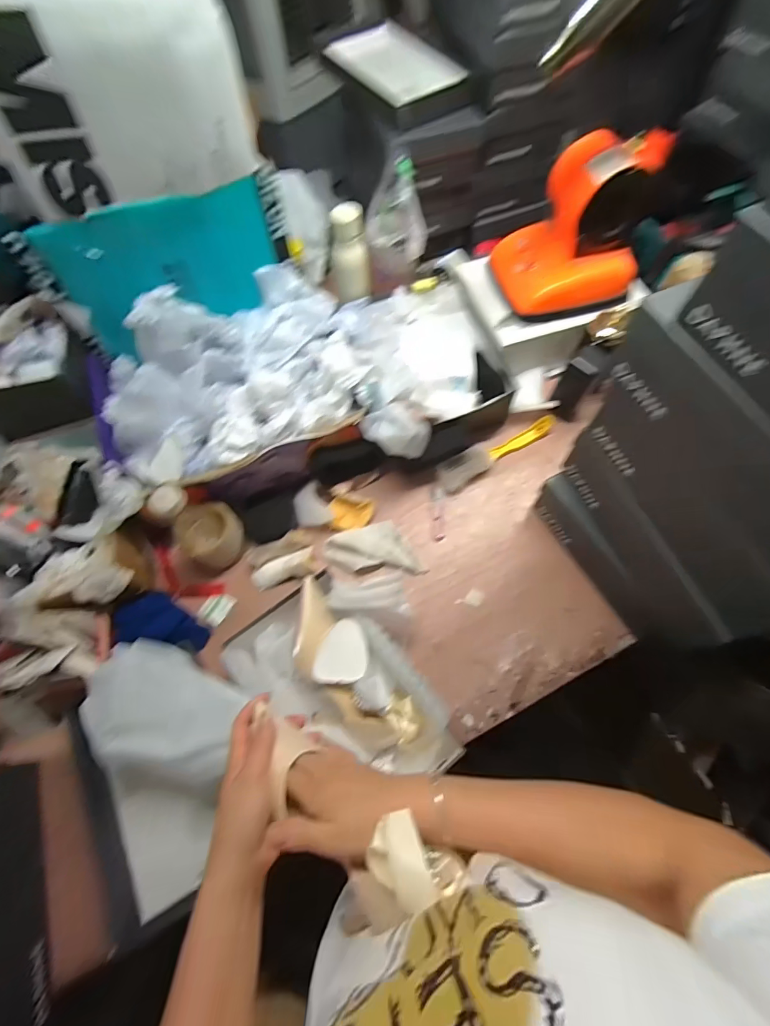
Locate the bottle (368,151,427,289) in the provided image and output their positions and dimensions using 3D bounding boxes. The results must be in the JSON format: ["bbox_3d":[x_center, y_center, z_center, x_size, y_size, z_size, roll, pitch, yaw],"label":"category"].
[{"bbox_3d":[0.019,-0.515,0.781,0.104,0.179,0.070,0,67,2],"label":"bottle"}]

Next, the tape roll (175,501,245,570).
[{"bbox_3d":[-0.277,0.034,0.695,0.093,0.076,0.092,-1,67,2],"label":"tape roll"}]

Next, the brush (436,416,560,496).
[{"bbox_3d":[0.198,-0.113,0.765,0.235,0.018,0.054,-30,69,-10],"label":"brush"}]

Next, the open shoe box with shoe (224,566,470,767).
[{"bbox_3d":[-0.054,0.244,0.585,0.176,0.094,0.312,-42,72,-15],"label":"open shoe box with shoe"}]

